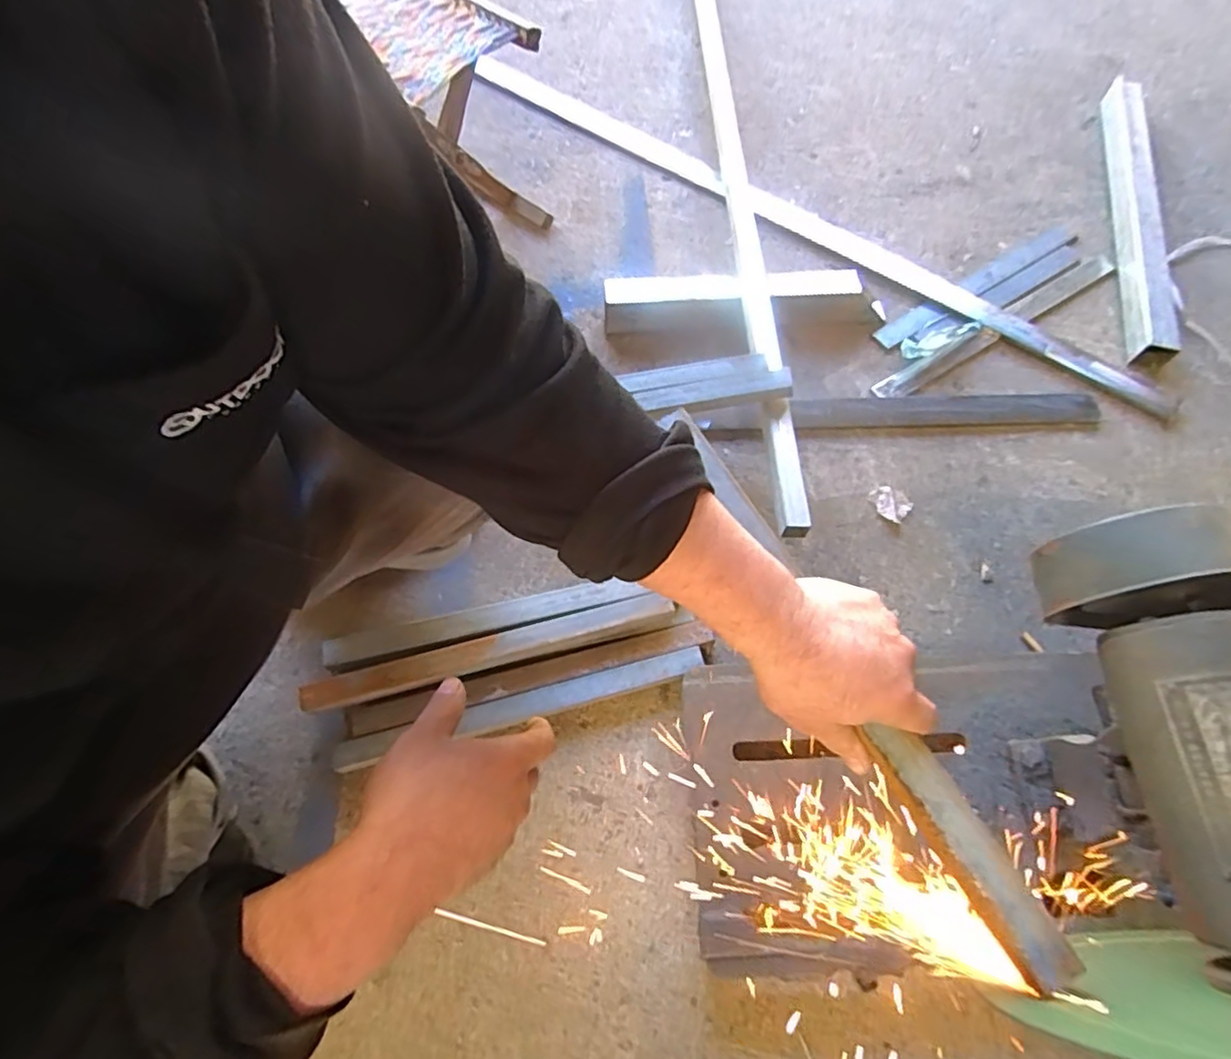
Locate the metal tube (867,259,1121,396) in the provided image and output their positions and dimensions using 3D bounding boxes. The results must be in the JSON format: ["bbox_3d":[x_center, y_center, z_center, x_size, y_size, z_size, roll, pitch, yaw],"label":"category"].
[{"bbox_3d":[0.633,-0.335,1.037,0.526,0.019,0.044,-29,69,-13],"label":"metal tube"}]

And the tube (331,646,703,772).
[{"bbox_3d":[-0.105,0.211,0.747,0.433,0.030,0.033,-13,67,-8],"label":"tube"}]

